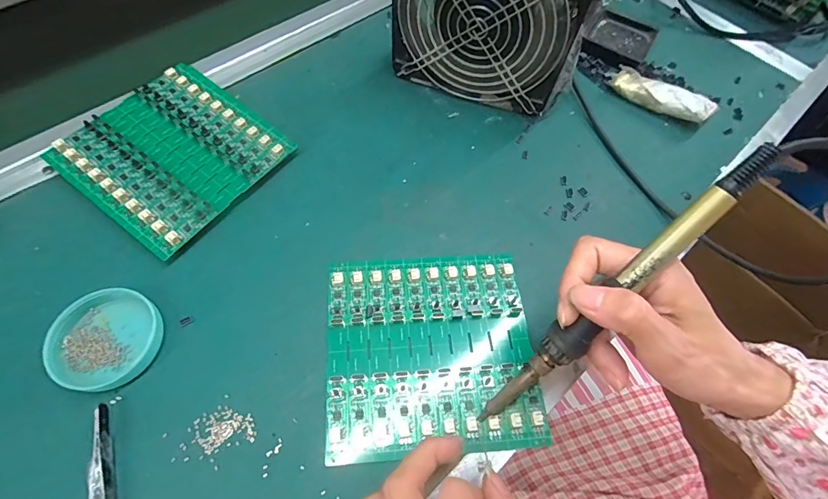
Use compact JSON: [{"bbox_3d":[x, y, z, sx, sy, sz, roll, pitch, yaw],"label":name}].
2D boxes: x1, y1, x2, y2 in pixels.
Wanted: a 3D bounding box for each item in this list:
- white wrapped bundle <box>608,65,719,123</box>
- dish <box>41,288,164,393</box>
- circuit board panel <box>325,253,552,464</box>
[{"bbox_3d":[0.238,-0.148,0.395,0.093,0.024,0.027,35,67,13],"label":"white wrapped bundle"},{"bbox_3d":[-0.202,0.058,0.270,0.061,0.018,0.064,1,63,-3],"label":"dish"},{"bbox_3d":[0.012,0.066,0.282,0.138,0.008,0.132,-3,64,-5],"label":"circuit board panel"}]

